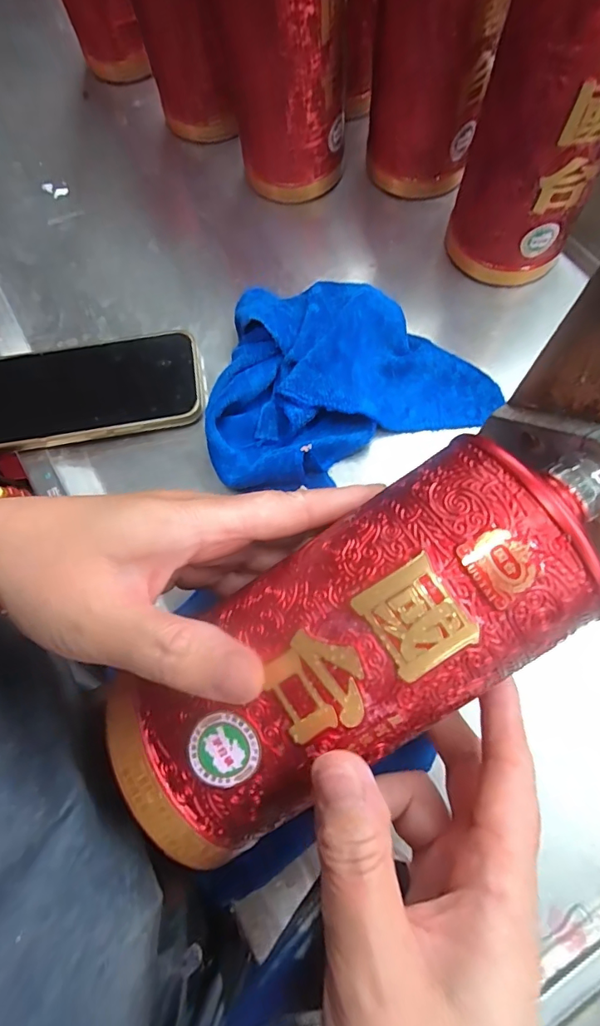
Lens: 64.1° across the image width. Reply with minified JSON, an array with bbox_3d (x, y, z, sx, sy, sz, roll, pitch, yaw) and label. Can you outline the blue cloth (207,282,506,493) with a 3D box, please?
[{"bbox_3d":[0.022,-0.100,0.327,0.191,0.039,0.140,-21,72,-1],"label":"blue cloth"}]

